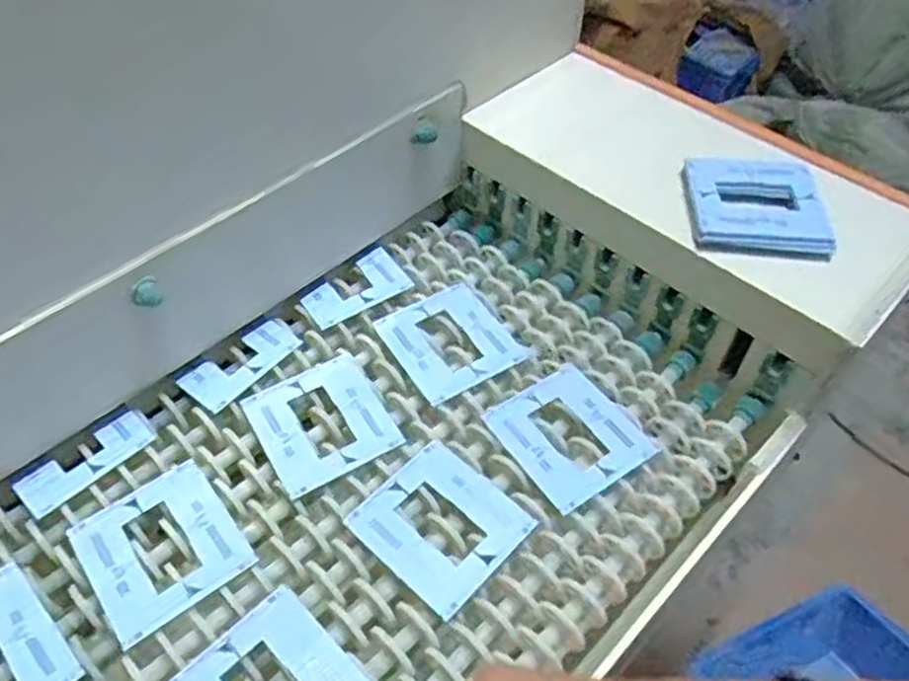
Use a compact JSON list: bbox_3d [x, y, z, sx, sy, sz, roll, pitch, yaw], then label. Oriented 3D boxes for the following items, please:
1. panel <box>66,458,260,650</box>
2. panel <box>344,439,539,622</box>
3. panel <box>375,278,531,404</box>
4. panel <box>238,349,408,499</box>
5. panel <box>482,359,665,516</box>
[{"bbox_3d":[-0.215,0.151,0.536,0.101,0.004,0.106,-32,60,-24],"label":"panel"},{"bbox_3d":[-0.010,0.137,0.552,0.109,0.005,0.100,37,59,26],"label":"panel"},{"bbox_3d":[-0.004,-0.004,0.672,0.107,0.010,0.114,-26,55,-21],"label":"panel"},{"bbox_3d":[-0.112,0.065,0.611,0.101,0.006,0.112,-26,54,-19],"label":"panel"},{"bbox_3d":[0.095,0.076,0.609,0.105,0.006,0.111,-27,55,-21],"label":"panel"}]

